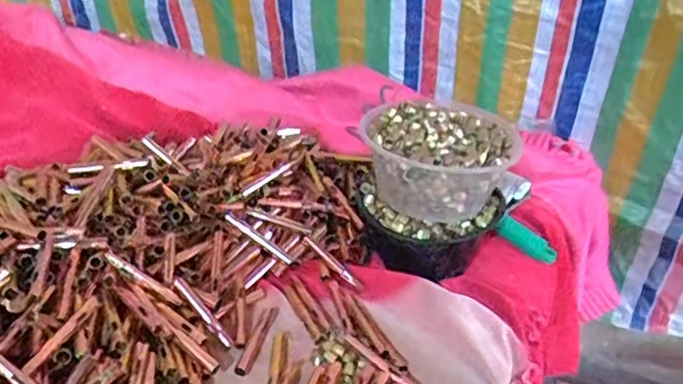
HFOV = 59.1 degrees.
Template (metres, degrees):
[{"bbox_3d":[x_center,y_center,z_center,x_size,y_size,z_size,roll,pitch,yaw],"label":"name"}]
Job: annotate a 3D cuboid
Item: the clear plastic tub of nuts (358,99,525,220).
[{"bbox_3d":[0.101,-0.032,0.649,0.144,0.083,0.141,3,30,-2],"label":"clear plastic tub of nuts"}]

